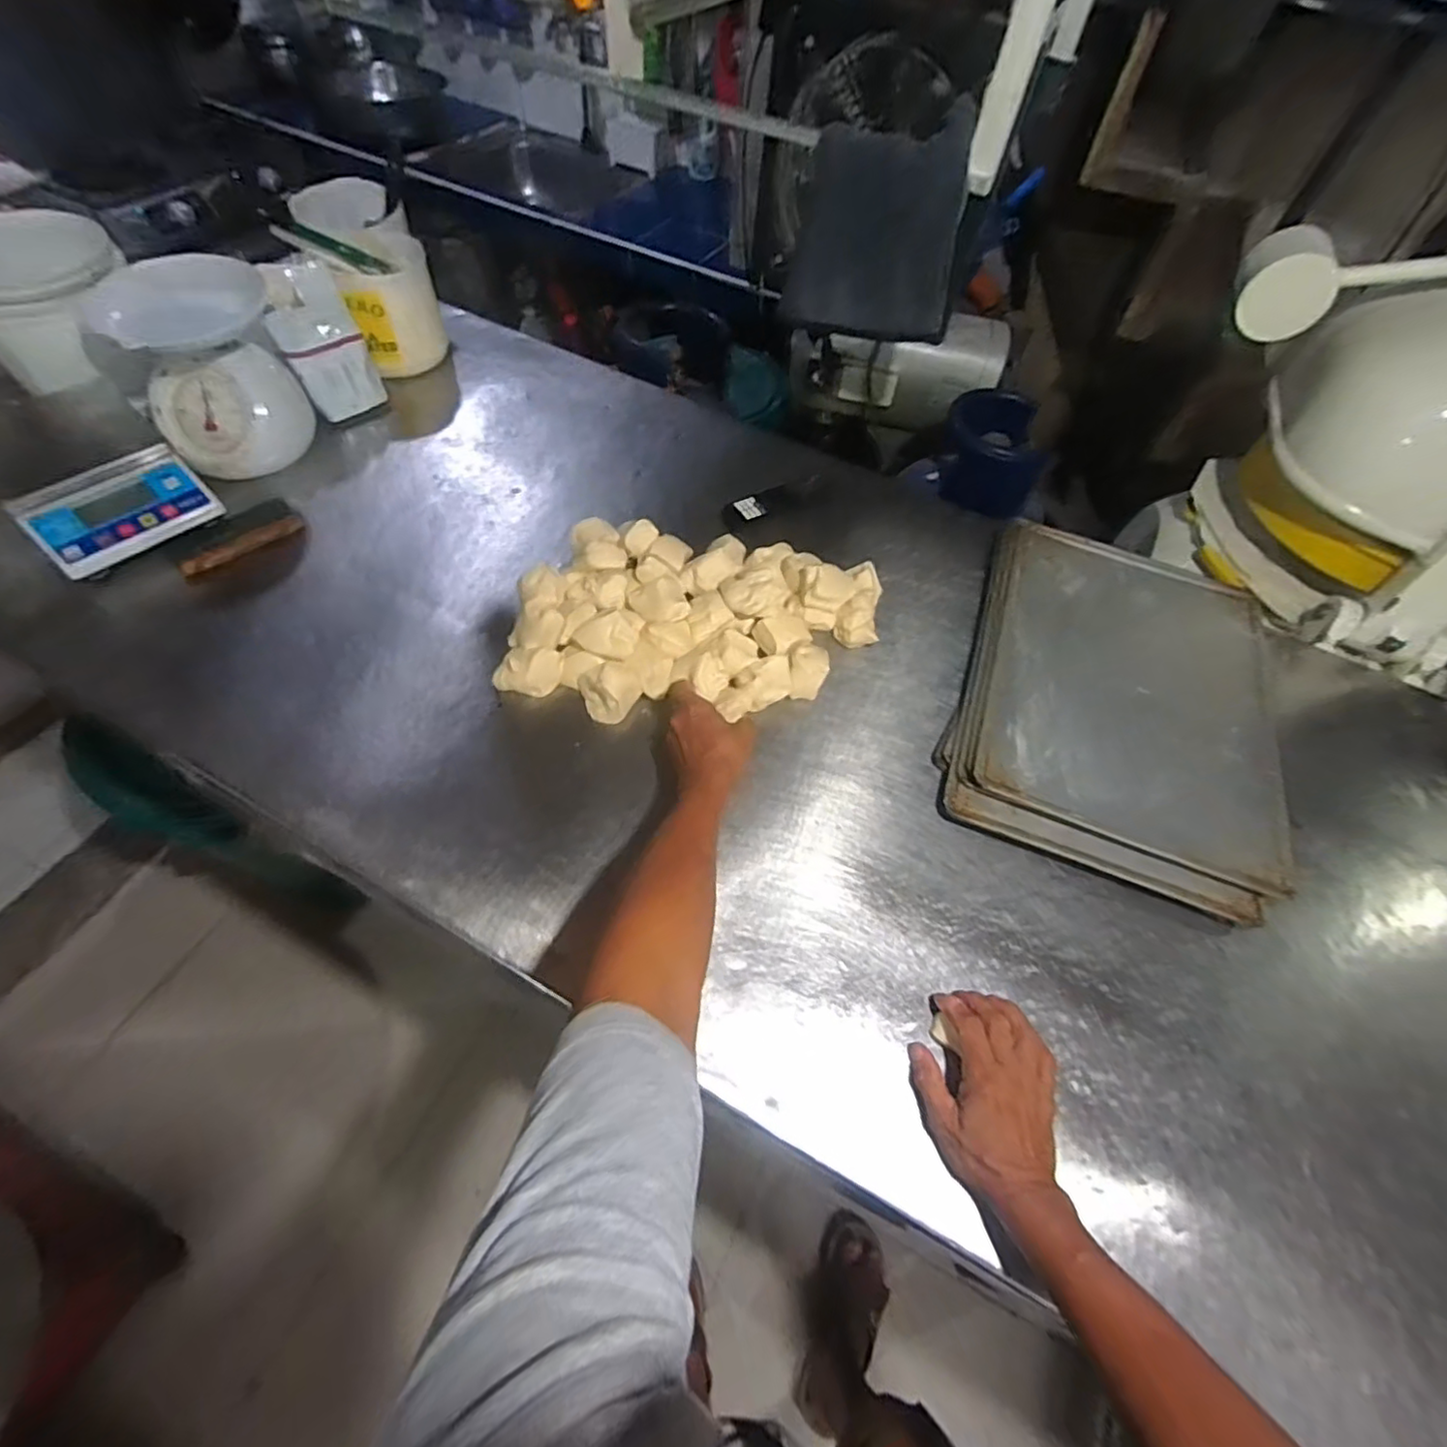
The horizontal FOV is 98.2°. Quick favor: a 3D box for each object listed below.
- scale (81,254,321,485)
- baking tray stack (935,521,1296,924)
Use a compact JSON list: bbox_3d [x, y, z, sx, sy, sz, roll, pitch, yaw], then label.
[{"bbox_3d":[-0.666,-0.474,0.823,0.191,0.170,0.243,-30,65,-22],"label":"scale"},{"bbox_3d":[0.482,-0.047,0.753,0.353,0.039,0.476,21,58,8],"label":"baking tray stack"}]

